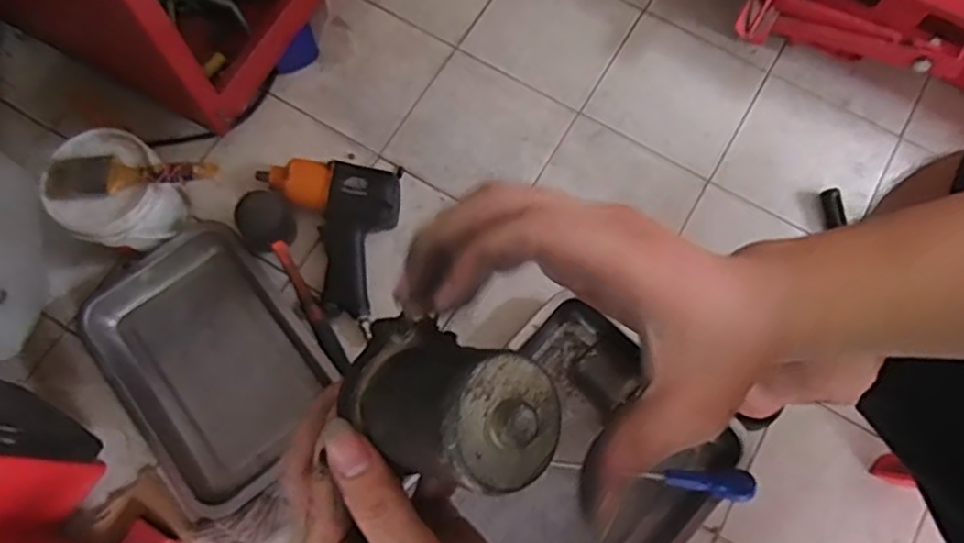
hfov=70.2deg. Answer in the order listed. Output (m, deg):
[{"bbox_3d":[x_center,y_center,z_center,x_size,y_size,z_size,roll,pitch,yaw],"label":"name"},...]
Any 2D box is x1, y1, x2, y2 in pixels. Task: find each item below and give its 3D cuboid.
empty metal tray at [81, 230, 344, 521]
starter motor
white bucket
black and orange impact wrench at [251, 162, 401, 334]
[{"bbox_3d":[-0.320,0.106,0.820,0.212,0.042,0.314,-37,77,-12],"label":"empty metal tray"},{"bbox_3d":[-0.017,0.048,0.257,0.089,0.044,0.051,16,66,51],"label":"starter motor"},{"bbox_3d":[-0.433,-0.087,0.823,0.122,0.132,0.120,0,73,-1],"label":"white bucket"},{"bbox_3d":[-0.201,-0.046,0.854,0.178,0.067,0.197,7,73,0],"label":"black and orange impact wrench"}]

